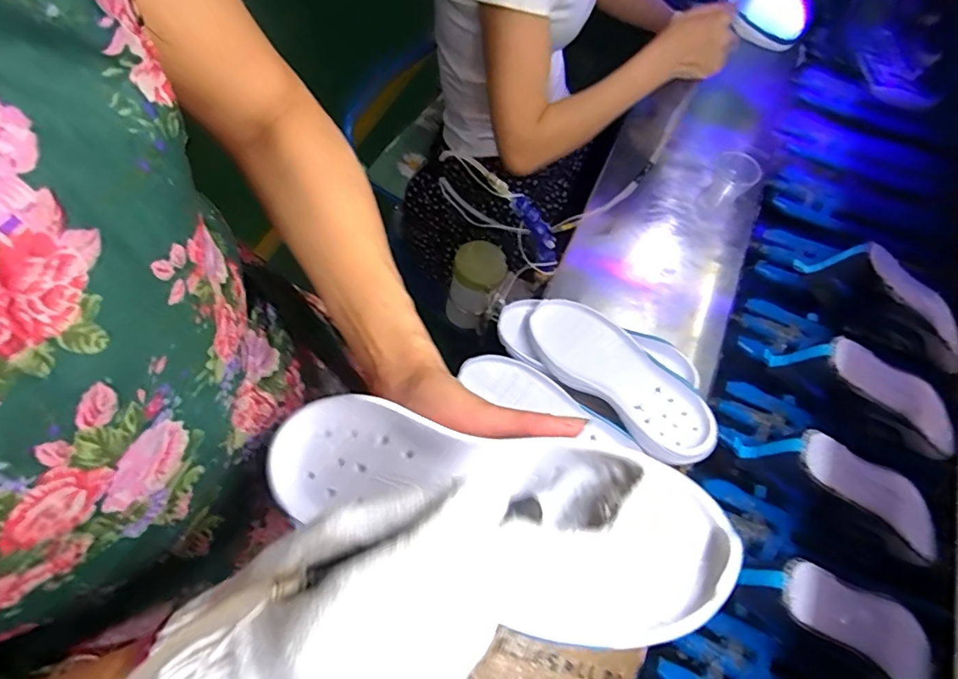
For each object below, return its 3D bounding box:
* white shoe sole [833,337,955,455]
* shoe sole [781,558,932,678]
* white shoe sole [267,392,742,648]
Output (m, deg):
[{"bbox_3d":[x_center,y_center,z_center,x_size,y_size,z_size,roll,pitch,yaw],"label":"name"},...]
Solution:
[{"bbox_3d":[0.508,0.059,0.652,0.194,0.014,0.064,33,68,-7],"label":"white shoe sole"},{"bbox_3d":[0.377,0.280,0.526,0.193,0.007,0.070,32,68,-8],"label":"shoe sole"},{"bbox_3d":[-0.011,0.074,0.267,0.248,0.044,0.091,12,65,26],"label":"white shoe sole"}]

